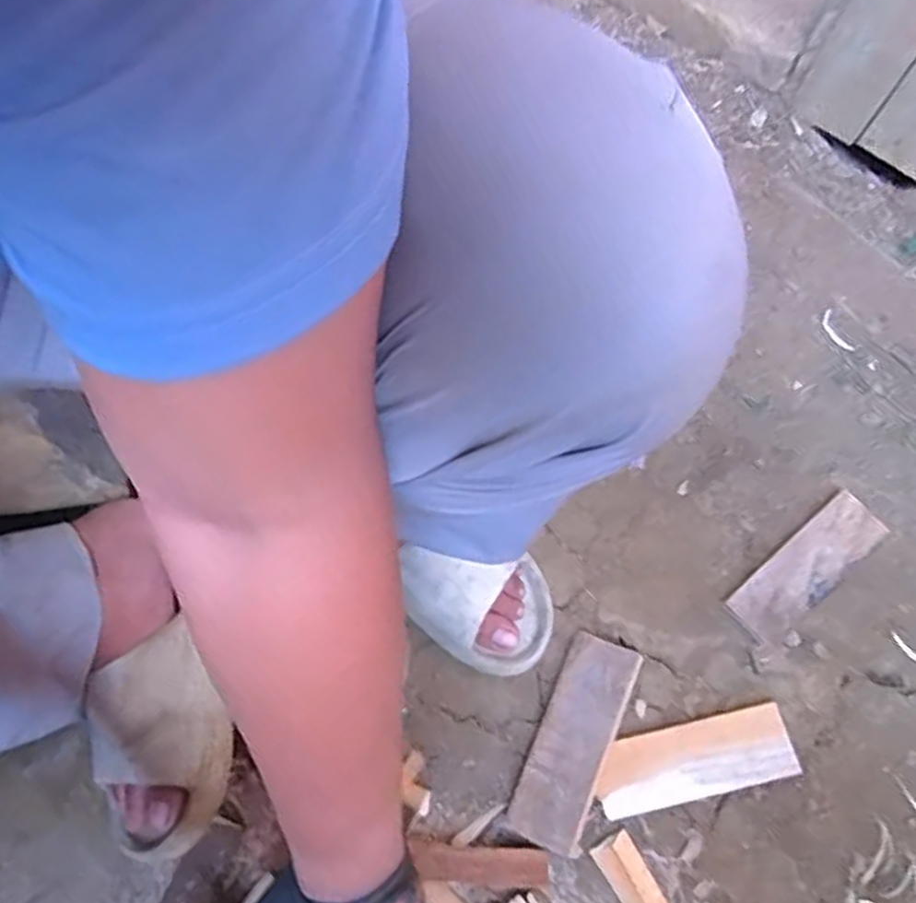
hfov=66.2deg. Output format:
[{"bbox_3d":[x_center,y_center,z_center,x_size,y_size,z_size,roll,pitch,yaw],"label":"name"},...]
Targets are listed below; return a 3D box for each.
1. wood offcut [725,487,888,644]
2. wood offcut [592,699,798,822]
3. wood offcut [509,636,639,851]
[{"bbox_3d":[0.337,0.111,0.680,0.173,0.017,0.058,-38,76,-12],"label":"wood offcut"},{"bbox_3d":[0.208,0.274,0.627,0.175,0.023,0.058,-12,72,-5],"label":"wood offcut"},{"bbox_3d":[0.102,0.251,0.615,0.063,0.013,0.175,15,71,27],"label":"wood offcut"}]

